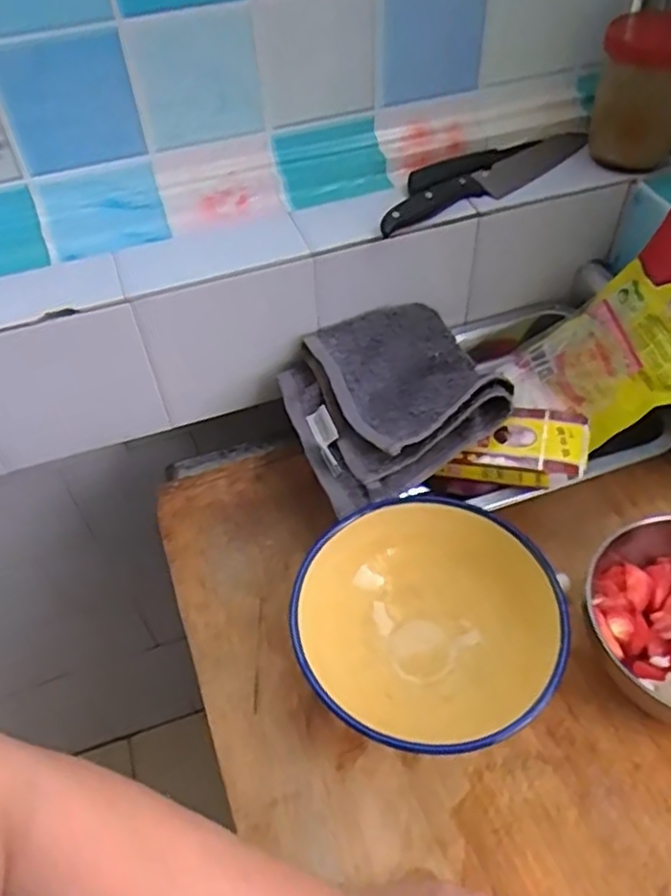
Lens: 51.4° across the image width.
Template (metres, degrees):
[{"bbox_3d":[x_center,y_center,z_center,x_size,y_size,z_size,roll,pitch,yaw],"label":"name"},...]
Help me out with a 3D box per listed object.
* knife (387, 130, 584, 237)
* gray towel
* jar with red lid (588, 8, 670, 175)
[{"bbox_3d":[0.133,-0.232,0.603,0.238,0.018,0.036,-33,56,-22],"label":"knife"},{"bbox_3d":[0.045,-0.045,0.575,0.161,0.052,0.171,-17,52,-11],"label":"gray towel"},{"bbox_3d":[0.270,-0.316,0.606,0.076,0.114,0.083,-1,50,2],"label":"jar with red lid"}]

